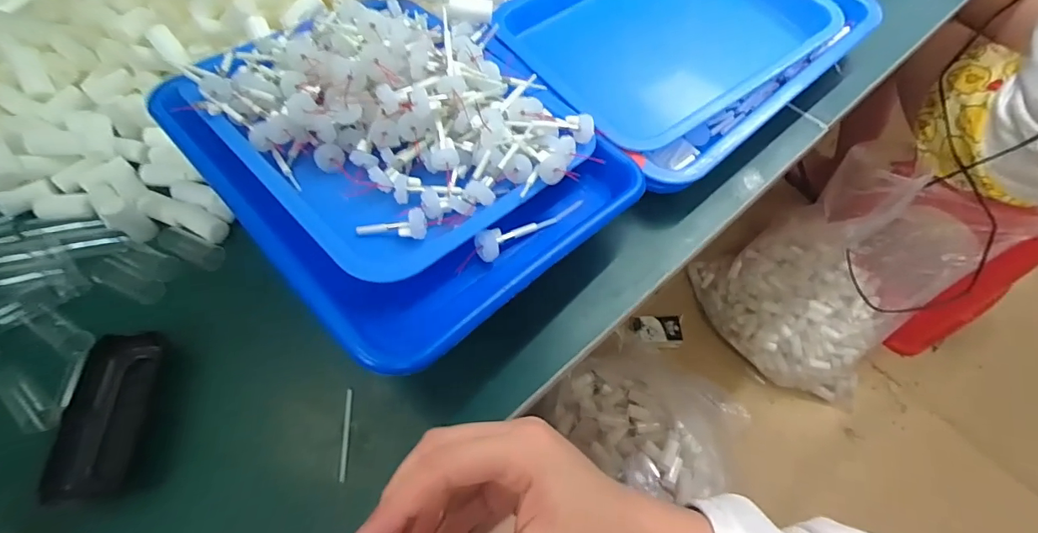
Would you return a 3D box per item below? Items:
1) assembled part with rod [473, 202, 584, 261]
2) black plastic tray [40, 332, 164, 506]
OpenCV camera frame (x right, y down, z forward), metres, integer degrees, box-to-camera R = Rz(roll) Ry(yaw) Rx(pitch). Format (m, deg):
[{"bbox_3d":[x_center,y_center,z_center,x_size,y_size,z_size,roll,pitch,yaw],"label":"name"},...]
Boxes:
[{"bbox_3d":[0.010,-0.027,0.354,0.093,0.017,0.018,-22,60,-34],"label":"assembled part with rod"},{"bbox_3d":[-0.277,0.098,0.323,0.052,0.023,0.111,-7,61,-2],"label":"black plastic tray"}]

